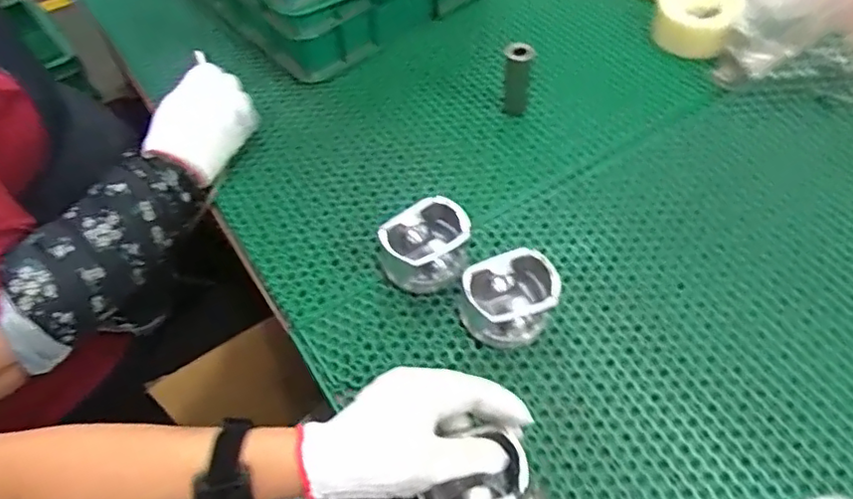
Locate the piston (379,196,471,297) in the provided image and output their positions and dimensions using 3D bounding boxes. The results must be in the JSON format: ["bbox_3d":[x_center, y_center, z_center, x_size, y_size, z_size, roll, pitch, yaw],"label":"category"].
[{"bbox_3d":[0.002,-0.001,0.525,0.079,0.052,0.065,-25,56,-14],"label":"piston"}]

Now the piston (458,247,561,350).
[{"bbox_3d":[0.072,0.041,0.486,0.076,0.057,0.061,-18,55,-10],"label":"piston"}]

